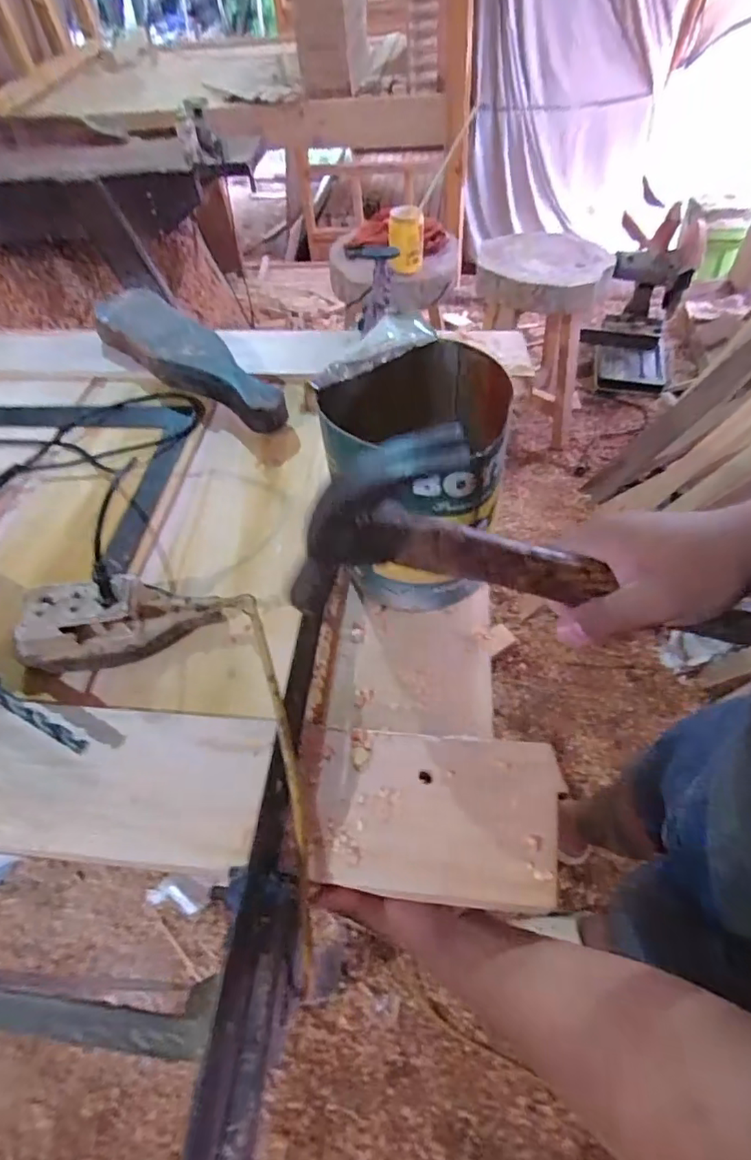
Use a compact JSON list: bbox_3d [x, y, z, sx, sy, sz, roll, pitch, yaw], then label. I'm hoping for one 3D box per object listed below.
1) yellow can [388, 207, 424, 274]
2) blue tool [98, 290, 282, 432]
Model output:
[{"bbox_3d":[0.082,-0.925,1.477,0.094,0.161,0.090,-2,54,3],"label":"yellow can"},{"bbox_3d":[-0.279,-0.334,0.801,0.108,0.055,0.411,-38,60,-21],"label":"blue tool"}]

